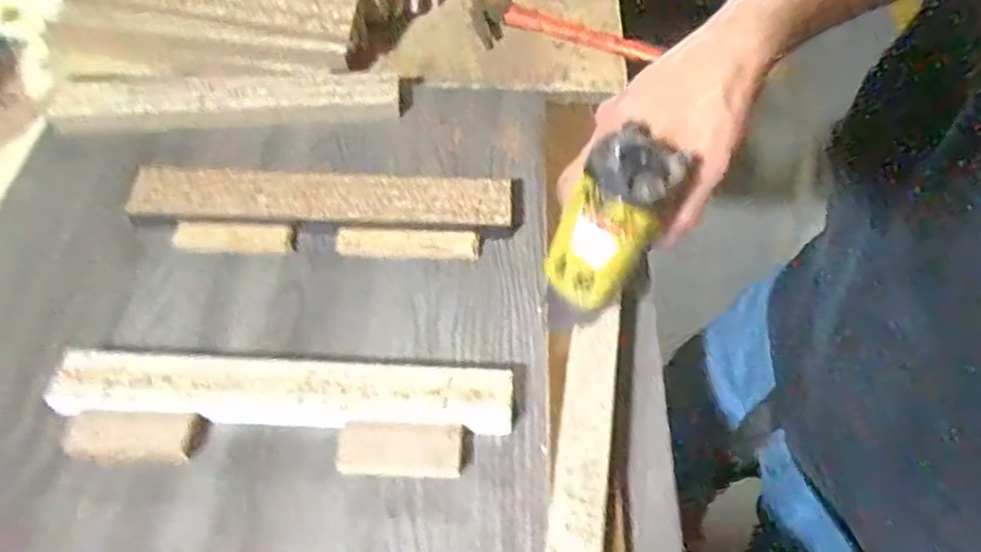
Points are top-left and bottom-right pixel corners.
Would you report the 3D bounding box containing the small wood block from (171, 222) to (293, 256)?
[{"bbox_3d":[-0.210,-0.029,0.554,0.092,0.012,0.026,1,57,-3],"label":"small wood block"}]

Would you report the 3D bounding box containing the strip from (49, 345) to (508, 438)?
[{"bbox_3d":[-0.140,0.079,0.473,0.306,0.027,0.045,3,57,-2],"label":"strip"}]

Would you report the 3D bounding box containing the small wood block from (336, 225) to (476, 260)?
[{"bbox_3d":[-0.067,-0.025,0.554,0.113,0.016,0.023,2,57,-3],"label":"small wood block"}]

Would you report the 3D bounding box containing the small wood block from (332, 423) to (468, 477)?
[{"bbox_3d":[-0.061,0.116,0.456,0.083,0.019,0.033,3,57,-2],"label":"small wood block"}]

